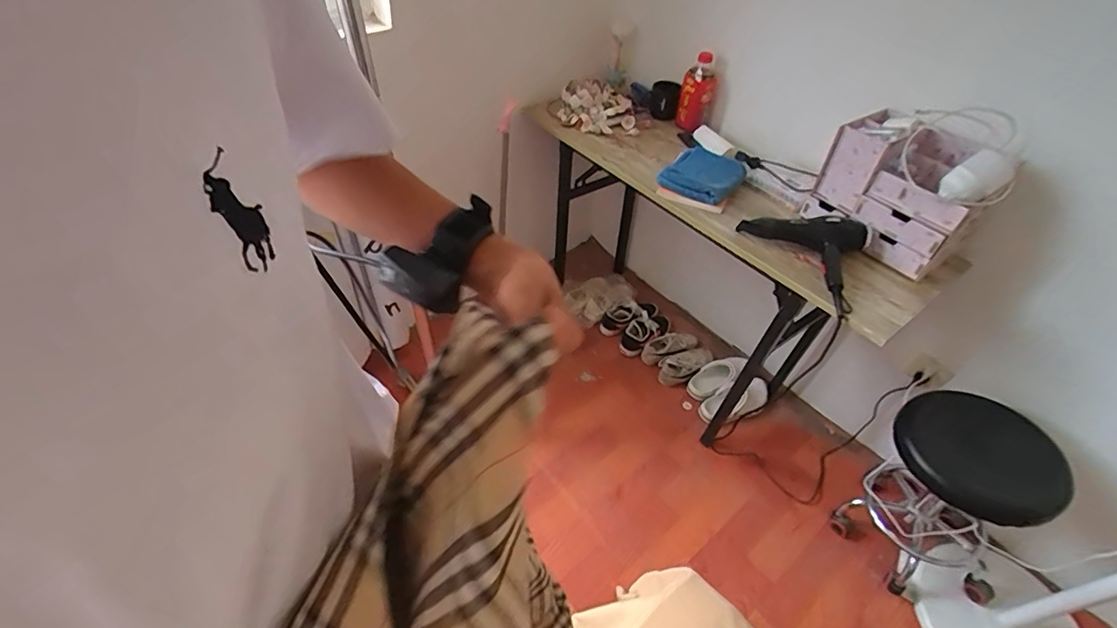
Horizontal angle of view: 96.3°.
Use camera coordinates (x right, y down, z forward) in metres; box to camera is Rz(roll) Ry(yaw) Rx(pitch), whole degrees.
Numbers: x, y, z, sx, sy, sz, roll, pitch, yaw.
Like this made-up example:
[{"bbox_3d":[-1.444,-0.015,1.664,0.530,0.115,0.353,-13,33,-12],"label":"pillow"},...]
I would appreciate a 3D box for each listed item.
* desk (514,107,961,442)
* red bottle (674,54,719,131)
[{"bbox_3d":[0.400,-0.143,1.551,0.387,0.723,1.136,-28,54,-27],"label":"desk"},{"bbox_3d":[0.394,-0.632,1.432,0.070,0.191,0.085,-12,48,-15],"label":"red bottle"}]

